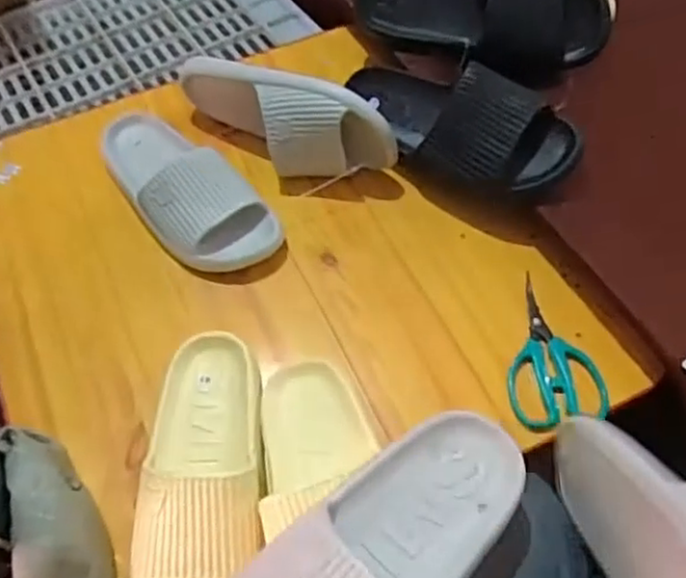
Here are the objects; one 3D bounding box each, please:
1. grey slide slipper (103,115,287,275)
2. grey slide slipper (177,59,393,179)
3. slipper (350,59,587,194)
[{"bbox_3d":[-0.178,-0.114,0.731,0.103,0.078,0.254,-39,62,-21],"label":"grey slide slipper"},{"bbox_3d":[-0.072,-0.179,0.734,0.254,0.084,0.063,23,60,17],"label":"grey slide slipper"},{"bbox_3d":[0.106,-0.187,0.723,0.105,0.090,0.283,-37,62,-20],"label":"slipper"}]

